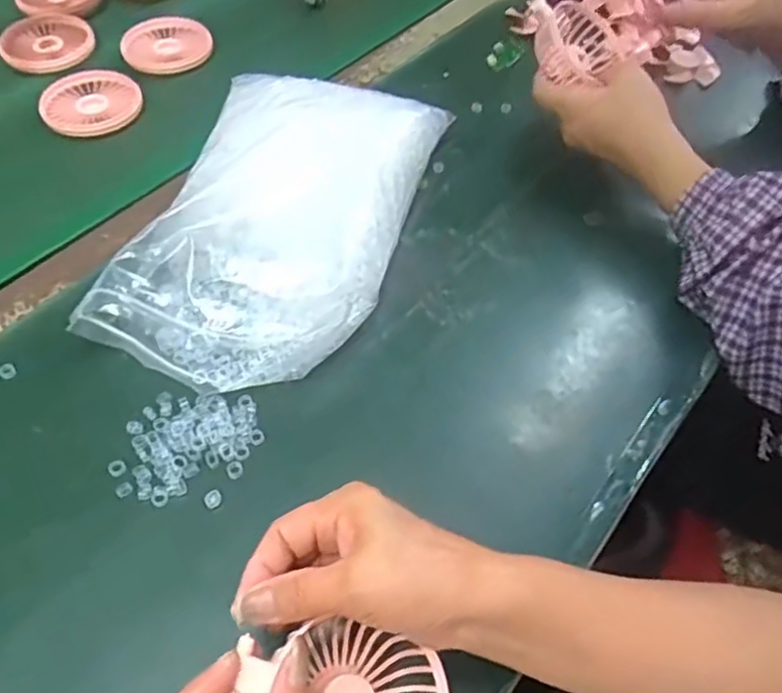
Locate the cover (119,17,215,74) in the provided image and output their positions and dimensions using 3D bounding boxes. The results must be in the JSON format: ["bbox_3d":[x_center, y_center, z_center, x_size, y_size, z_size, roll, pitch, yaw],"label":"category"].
[{"bbox_3d":[-0.225,-0.304,0.670,0.084,0.018,0.072,-33,61,-24],"label":"cover"}]

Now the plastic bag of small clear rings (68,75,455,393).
[{"bbox_3d":[-0.079,-0.102,0.498,0.178,0.068,0.293,13,54,7],"label":"plastic bag of small clear rings"}]

